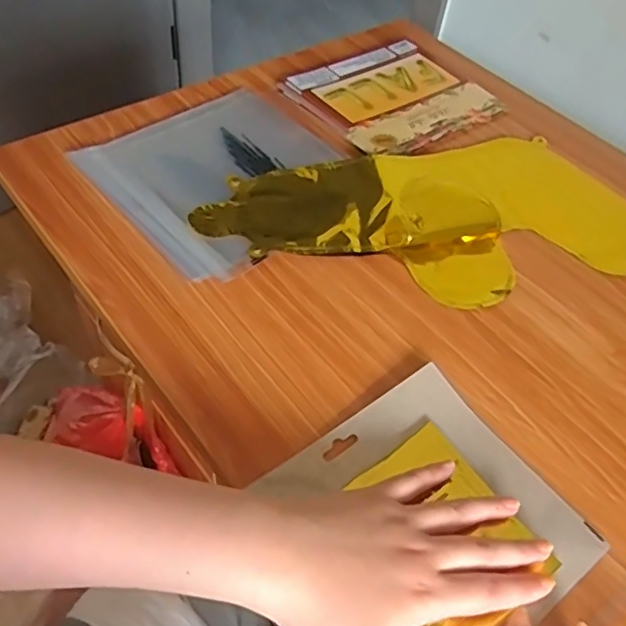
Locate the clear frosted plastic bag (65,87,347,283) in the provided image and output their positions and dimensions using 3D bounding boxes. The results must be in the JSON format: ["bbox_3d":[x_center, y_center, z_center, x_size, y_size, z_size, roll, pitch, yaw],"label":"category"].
[{"bbox_3d":[-0.081,-0.132,0.567,0.208,0.008,0.202,-34,62,-28],"label":"clear frosted plastic bag"}]

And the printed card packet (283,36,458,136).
[{"bbox_3d":[0.067,-0.262,0.684,0.190,0.004,0.113,-30,60,-26],"label":"printed card packet"}]

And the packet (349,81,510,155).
[{"bbox_3d":[0.123,-0.206,0.650,0.194,0.011,0.057,-29,60,-25],"label":"packet"}]

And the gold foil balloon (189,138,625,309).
[{"bbox_3d":[0.113,-0.089,0.538,0.406,0.034,0.177,-8,53,-11],"label":"gold foil balloon"}]

